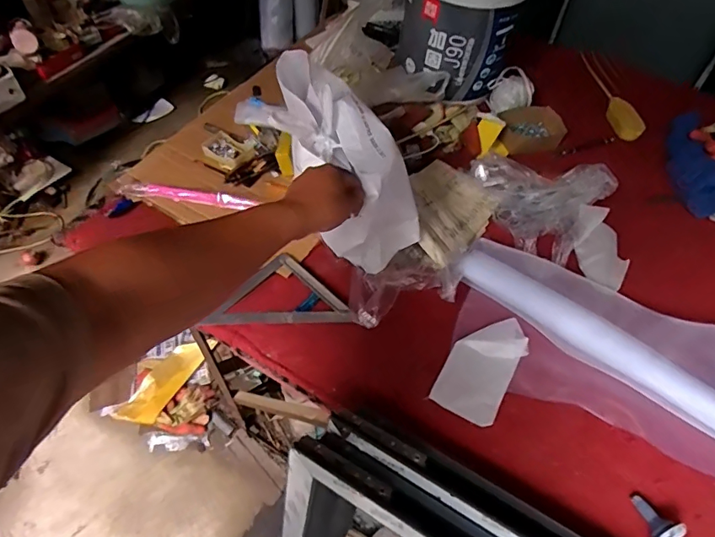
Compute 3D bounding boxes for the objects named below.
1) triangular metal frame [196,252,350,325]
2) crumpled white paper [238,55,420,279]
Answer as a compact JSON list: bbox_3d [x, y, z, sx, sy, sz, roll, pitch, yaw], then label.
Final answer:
[{"bbox_3d":[-0.138,0.039,0.875,0.251,0.023,0.142,0,53,-1],"label":"triangular metal frame"},{"bbox_3d":[-0.043,-0.169,0.822,0.164,0.234,0.310,-31,63,-18],"label":"crumpled white paper"}]

